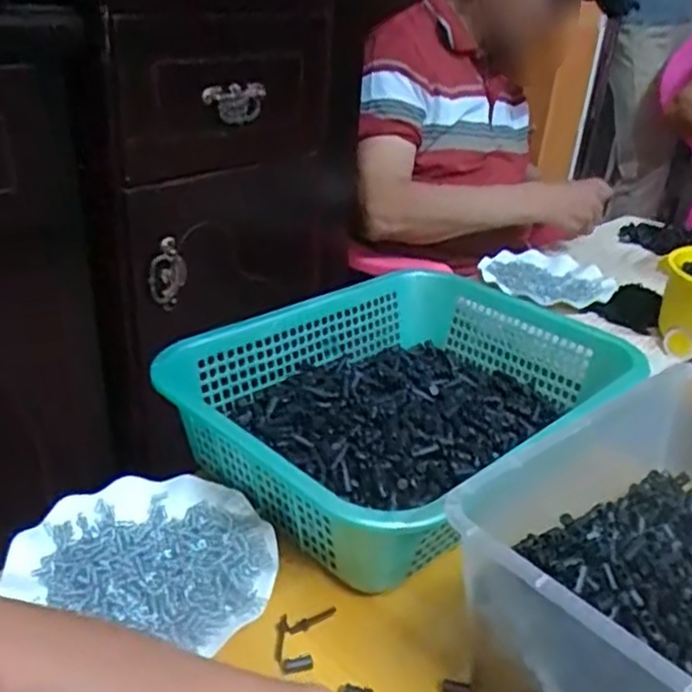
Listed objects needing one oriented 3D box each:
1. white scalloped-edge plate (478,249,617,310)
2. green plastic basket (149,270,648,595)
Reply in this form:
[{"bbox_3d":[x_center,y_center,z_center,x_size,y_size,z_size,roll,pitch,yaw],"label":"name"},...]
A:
[{"bbox_3d":[0.298,-0.099,1.069,0.180,0.026,0.186,3,28,-2],"label":"white scalloped-edge plate"},{"bbox_3d":[0.055,0.040,0.672,0.279,0.084,0.395,24,34,34],"label":"green plastic basket"}]

